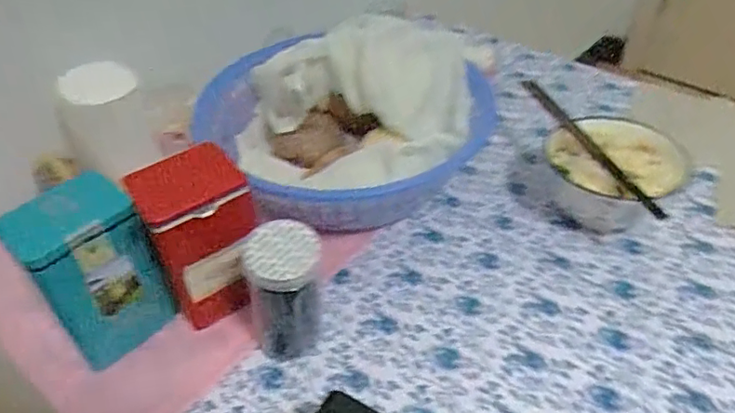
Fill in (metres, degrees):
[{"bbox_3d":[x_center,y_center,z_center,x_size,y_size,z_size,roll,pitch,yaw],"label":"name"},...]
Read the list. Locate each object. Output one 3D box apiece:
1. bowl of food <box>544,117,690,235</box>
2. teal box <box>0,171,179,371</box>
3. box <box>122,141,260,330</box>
[{"bbox_3d":[0.247,-0.023,0.577,0.120,0.093,0.123,1,44,-1],"label":"bowl of food"},{"bbox_3d":[-0.220,0.055,0.451,0.063,0.142,0.083,32,52,31],"label":"teal box"},{"bbox_3d":[-0.140,0.028,0.479,0.082,0.136,0.075,-24,47,-23],"label":"box"}]

